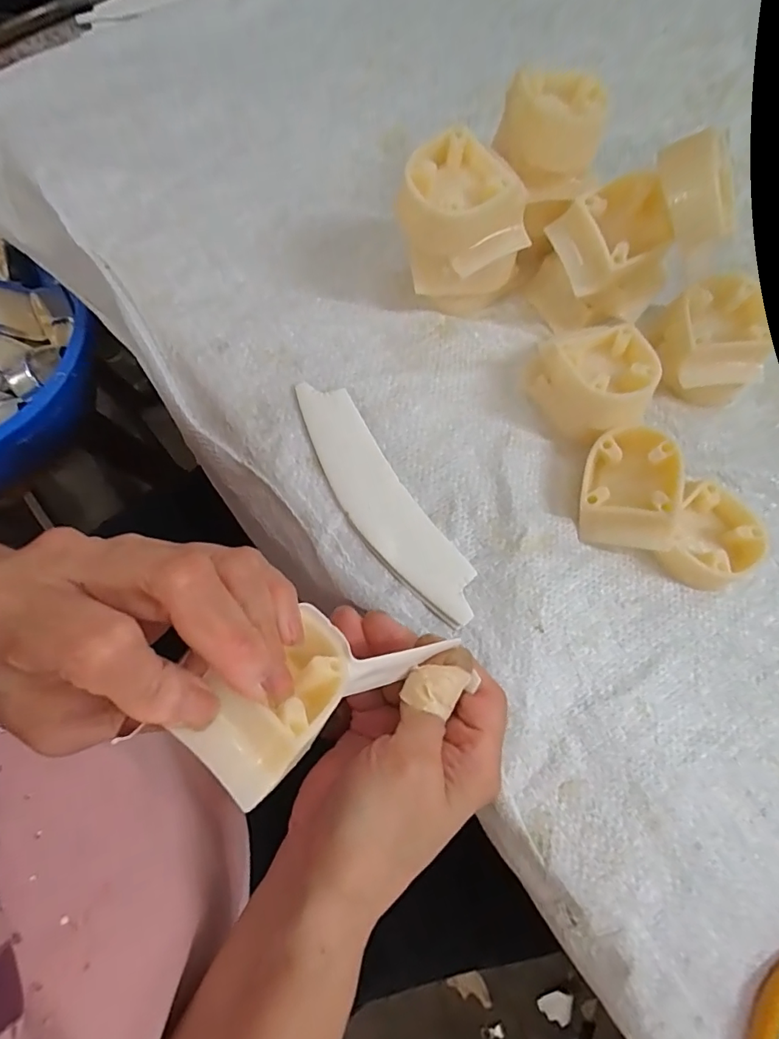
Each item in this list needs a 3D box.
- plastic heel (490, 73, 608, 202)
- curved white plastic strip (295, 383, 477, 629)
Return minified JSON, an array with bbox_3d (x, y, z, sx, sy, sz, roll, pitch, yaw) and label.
[{"bbox_3d":[0.085,-0.206,0.260,0.055,0.033,0.053,-3,76,-2],"label":"plastic heel"},{"bbox_3d":[-0.006,-0.011,0.266,0.037,0.004,0.153,-33,78,-10],"label":"curved white plastic strip"}]

